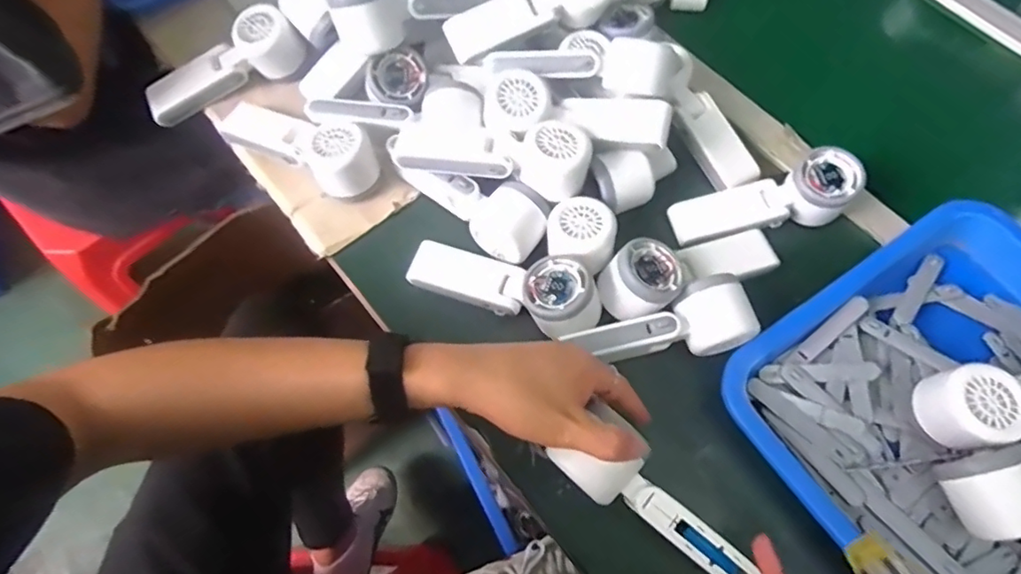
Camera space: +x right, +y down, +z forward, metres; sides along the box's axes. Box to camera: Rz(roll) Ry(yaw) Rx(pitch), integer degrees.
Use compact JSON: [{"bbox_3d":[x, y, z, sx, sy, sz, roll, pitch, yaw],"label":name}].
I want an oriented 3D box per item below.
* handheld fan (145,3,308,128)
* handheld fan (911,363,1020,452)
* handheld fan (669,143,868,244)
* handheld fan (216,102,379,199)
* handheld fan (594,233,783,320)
[{"bbox_3d":[-0.292,-0.227,0.565,0.172,0.047,0.055,-26,68,9],"label":"handheld fan"},{"bbox_3d":[0.390,0.087,0.418,0.158,0.054,0.056,-8,67,-6],"label":"handheld fan"},{"bbox_3d":[0.232,-0.076,0.509,0.165,0.047,0.050,-15,67,5],"label":"handheld fan"},{"bbox_3d":[-0.200,-0.141,0.510,0.175,0.054,0.054,29,68,10],"label":"handheld fan"},{"bbox_3d":[0.155,-0.016,0.475,0.160,0.042,0.056,-14,67,-23],"label":"handheld fan"}]

